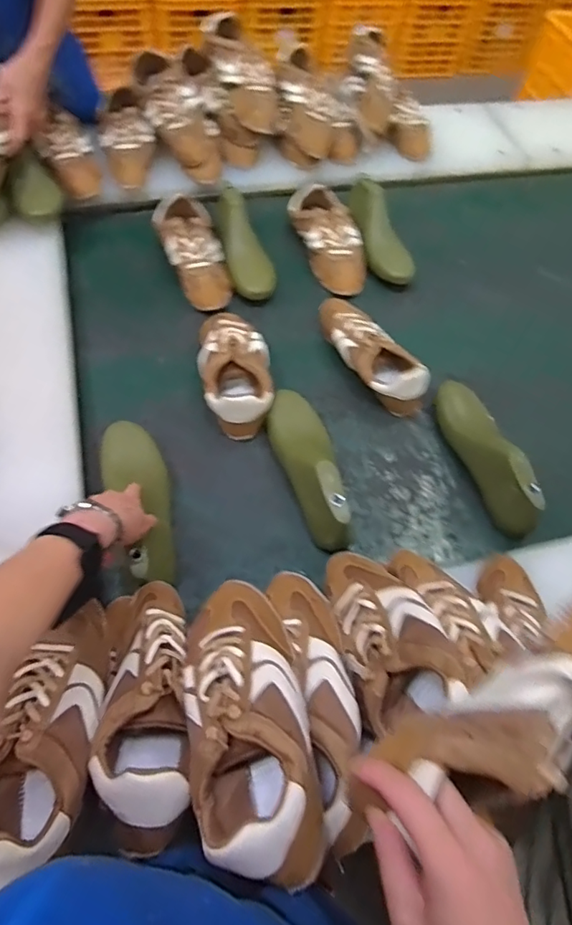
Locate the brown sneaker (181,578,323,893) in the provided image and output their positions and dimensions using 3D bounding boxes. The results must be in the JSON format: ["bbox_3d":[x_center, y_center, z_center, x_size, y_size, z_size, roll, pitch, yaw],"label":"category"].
[{"bbox_3d":[-0.037,0.206,0.457,0.104,0.081,0.257,-7,46,-9],"label":"brown sneaker"}]

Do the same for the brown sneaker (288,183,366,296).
[{"bbox_3d":[0.087,-0.432,1.013,0.108,0.072,0.262,-14,62,-12],"label":"brown sneaker"}]

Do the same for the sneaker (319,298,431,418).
[{"bbox_3d":[0.128,-0.185,0.876,0.088,0.077,0.261,-27,65,-19],"label":"sneaker"}]

